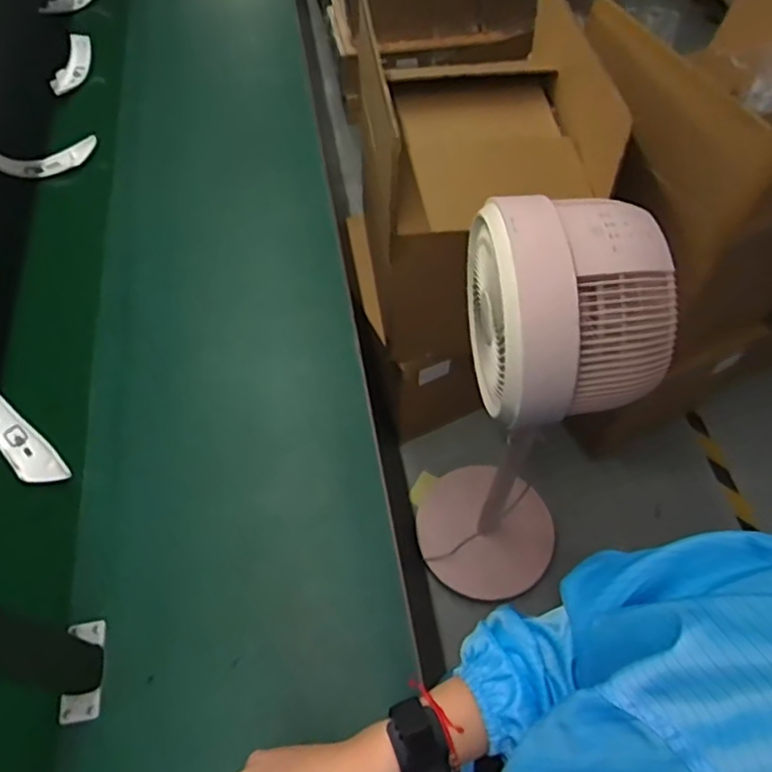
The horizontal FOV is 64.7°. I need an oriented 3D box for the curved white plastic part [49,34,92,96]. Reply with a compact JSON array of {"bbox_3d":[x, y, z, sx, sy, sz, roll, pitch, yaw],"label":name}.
[{"bbox_3d":[-0.680,-0.694,1.326,0.057,0.023,0.155,11,74,7],"label":"curved white plastic part"}]

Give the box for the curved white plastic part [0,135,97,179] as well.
[{"bbox_3d":[-0.638,-0.432,1.145,0.180,0.073,0.039,-33,63,-20],"label":"curved white plastic part"}]

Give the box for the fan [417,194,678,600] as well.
[{"bbox_3d":[0.247,0.107,1.119,0.281,1.089,0.296,-8,57,-5],"label":"fan"}]

